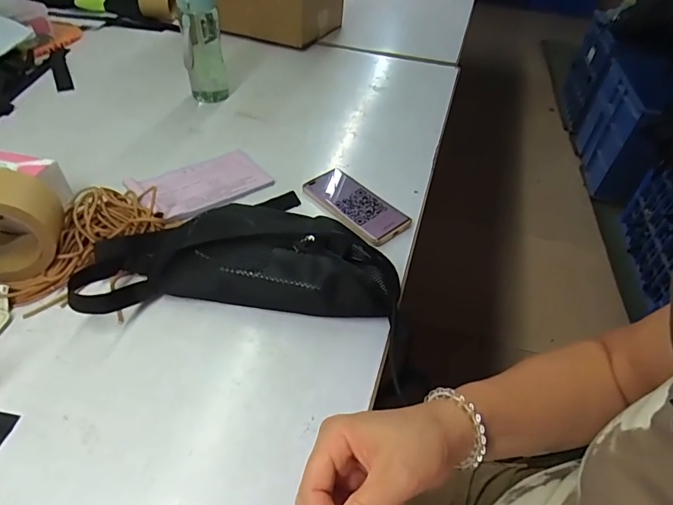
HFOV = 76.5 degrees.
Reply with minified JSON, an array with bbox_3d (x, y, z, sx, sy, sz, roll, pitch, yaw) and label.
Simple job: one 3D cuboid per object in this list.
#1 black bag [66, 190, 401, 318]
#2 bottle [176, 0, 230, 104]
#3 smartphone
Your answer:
[{"bbox_3d":[-0.109,0.005,0.512,0.352,0.080,0.151,-2,45,-6],"label":"black bag"},{"bbox_3d":[-0.253,-0.392,0.808,0.072,0.217,0.074,-6,45,-10],"label":"bottle"},{"bbox_3d":[0.027,-0.074,0.641,0.084,0.012,0.165,-29,53,-29],"label":"smartphone"}]

